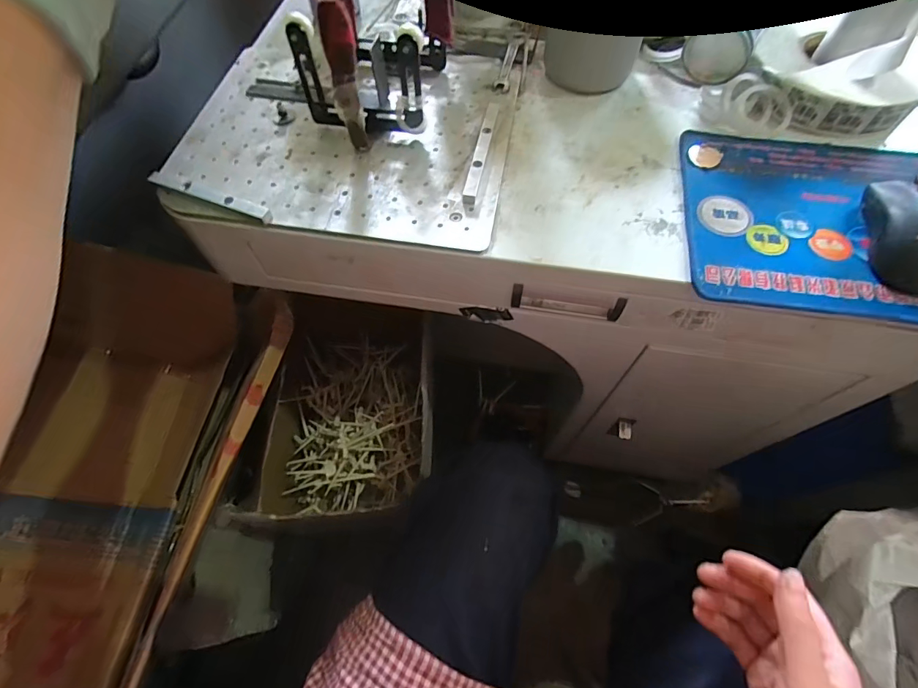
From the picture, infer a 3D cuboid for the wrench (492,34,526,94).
[{"bbox_3d":[0.060,-0.332,0.521,0.017,0.009,0.111,11,64,9],"label":"wrench"}]

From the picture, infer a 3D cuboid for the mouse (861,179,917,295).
[{"bbox_3d":[0.388,-0.099,0.377,0.053,0.034,0.108,12,64,9],"label":"mouse"}]

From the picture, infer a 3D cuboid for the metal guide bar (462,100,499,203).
[{"bbox_3d":[0.023,-0.194,0.447,0.014,0.015,0.134,10,63,8],"label":"metal guide bar"}]

